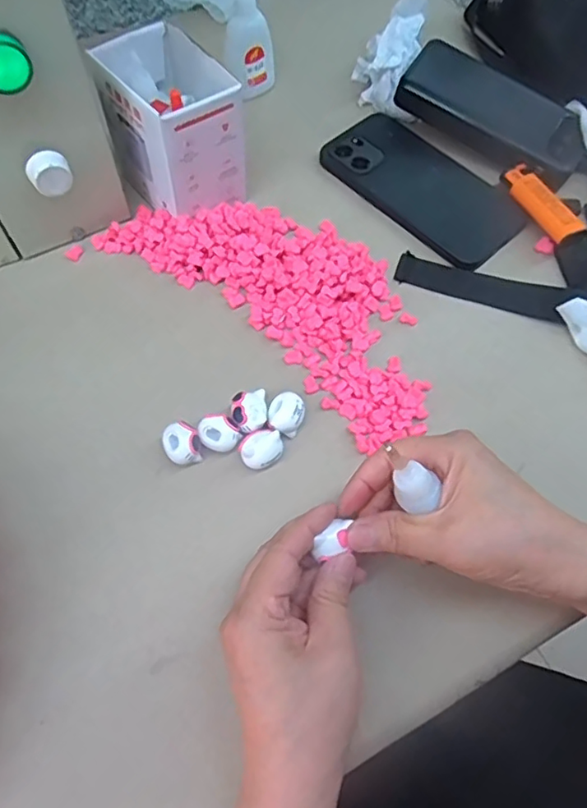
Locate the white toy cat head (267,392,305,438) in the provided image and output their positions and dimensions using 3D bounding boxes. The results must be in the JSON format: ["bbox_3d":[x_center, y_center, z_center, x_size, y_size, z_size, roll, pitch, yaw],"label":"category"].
[{"bbox_3d":[-0.005,0.007,0.362,0.022,0.016,0.024,12,63,3],"label":"white toy cat head"}]

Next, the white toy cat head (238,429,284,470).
[{"bbox_3d":[-0.020,0.029,0.351,0.025,0.018,0.023,1,63,-2],"label":"white toy cat head"}]

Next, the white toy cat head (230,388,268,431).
[{"bbox_3d":[-0.028,0.004,0.359,0.023,0.015,0.026,-1,63,-3],"label":"white toy cat head"}]

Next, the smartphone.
[{"bbox_3d":[0.104,-0.175,0.458,0.079,0.012,0.160,-39,71,-20],"label":"smartphone"}]

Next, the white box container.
[{"bbox_3d":[-0.088,-0.197,0.413,0.076,0.094,0.091,-34,69,-18],"label":"white box container"}]

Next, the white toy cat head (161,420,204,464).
[{"bbox_3d":[-0.068,0.025,0.349,0.021,0.019,0.023,1,63,-2],"label":"white toy cat head"}]

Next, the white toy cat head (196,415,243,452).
[{"bbox_3d":[-0.045,0.019,0.351,0.025,0.017,0.021,-6,64,-6],"label":"white toy cat head"}]

